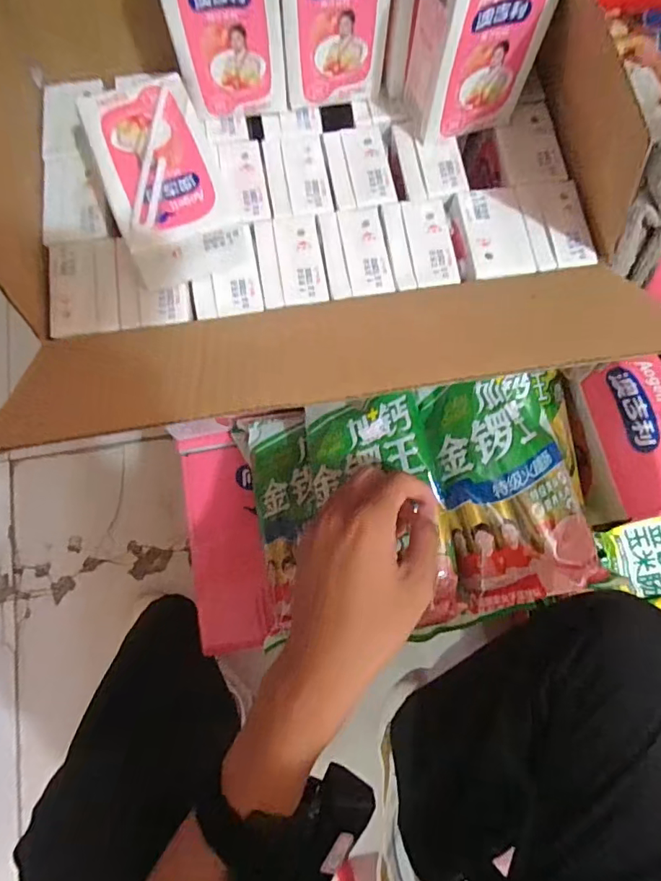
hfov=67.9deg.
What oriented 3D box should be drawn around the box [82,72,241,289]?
[{"bbox_3d":[-0.095,-0.153,0.296,0.068,0.047,0.114,-20,76,-6],"label":"box"}]

